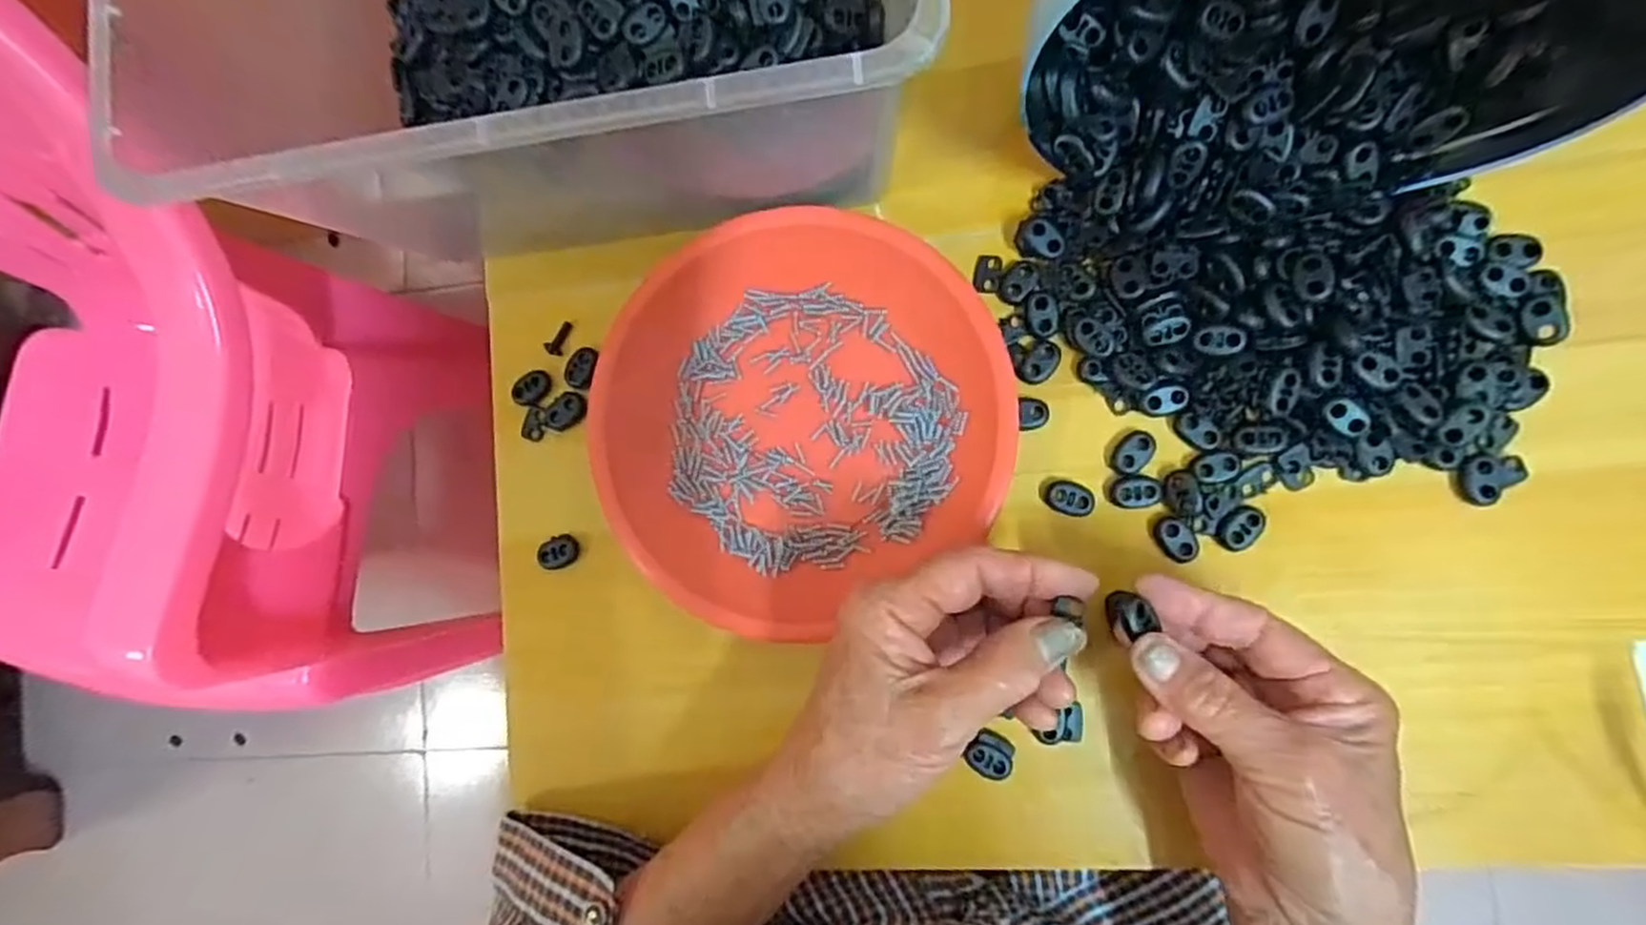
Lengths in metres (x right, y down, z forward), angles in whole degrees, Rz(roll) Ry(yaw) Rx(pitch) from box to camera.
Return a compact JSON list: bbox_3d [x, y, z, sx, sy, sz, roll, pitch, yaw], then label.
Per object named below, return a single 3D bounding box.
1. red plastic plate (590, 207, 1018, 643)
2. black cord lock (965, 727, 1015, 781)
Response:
[{"bbox_3d":[-0.015,-0.024,0.336,0.186,0.026,0.181,-1,85,7],"label":"red plastic plate"},{"bbox_3d":[0.077,0.134,0.324,0.020,0.004,0.018,34,93,8],"label":"black cord lock"}]

